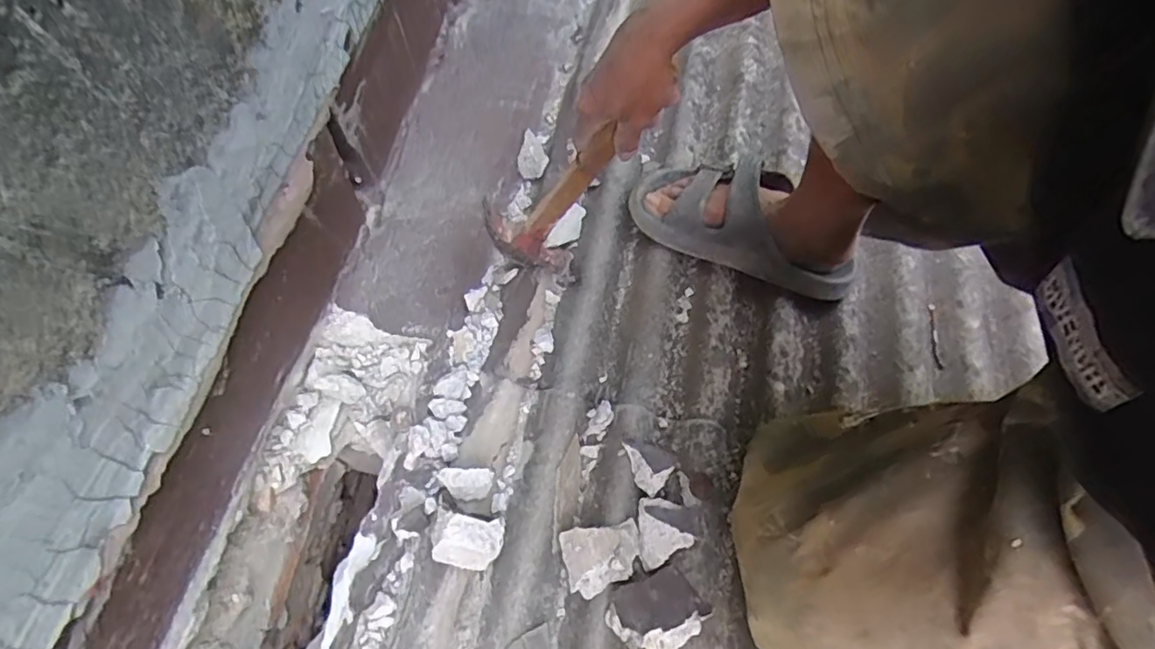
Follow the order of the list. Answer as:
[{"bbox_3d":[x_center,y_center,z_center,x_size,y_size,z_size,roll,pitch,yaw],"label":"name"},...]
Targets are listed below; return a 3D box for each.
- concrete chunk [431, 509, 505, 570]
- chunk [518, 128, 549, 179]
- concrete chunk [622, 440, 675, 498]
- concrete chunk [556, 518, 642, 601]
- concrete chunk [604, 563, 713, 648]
[{"bbox_3d":[-0.095,0.188,0.509,0.058,0.038,0.045,9,76,2],"label":"concrete chunk"},{"bbox_3d":[-0.055,-0.217,0.750,0.039,0.014,0.067,13,76,3],"label":"chunk"},{"bbox_3d":[0.065,0.133,0.566,0.053,0.035,0.040,44,80,10],"label":"concrete chunk"},{"bbox_3d":[0.023,0.203,0.512,0.068,0.034,0.056,-15,76,-4],"label":"concrete chunk"},{"bbox_3d":[0.066,0.240,0.489,0.072,0.037,0.064,-37,79,-9],"label":"concrete chunk"}]

